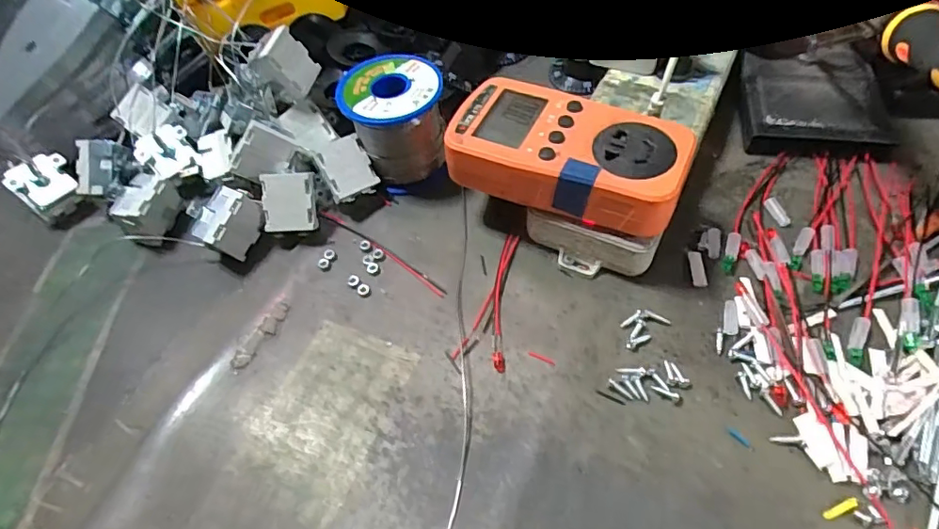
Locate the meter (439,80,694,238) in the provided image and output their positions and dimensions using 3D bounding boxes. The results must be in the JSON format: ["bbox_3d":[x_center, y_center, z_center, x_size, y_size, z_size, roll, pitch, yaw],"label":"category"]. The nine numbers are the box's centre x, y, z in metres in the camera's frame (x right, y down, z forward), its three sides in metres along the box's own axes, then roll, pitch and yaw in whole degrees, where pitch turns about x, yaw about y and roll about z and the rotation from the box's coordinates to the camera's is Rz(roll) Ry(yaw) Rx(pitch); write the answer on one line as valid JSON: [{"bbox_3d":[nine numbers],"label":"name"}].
[{"bbox_3d":[0.053,-0.061,0.295,0.123,0.030,0.070,15,59,15],"label":"meter"}]

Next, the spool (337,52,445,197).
[{"bbox_3d":[-0.047,-0.093,0.351,0.060,0.061,0.062,-2,56,3],"label":"spool"}]

